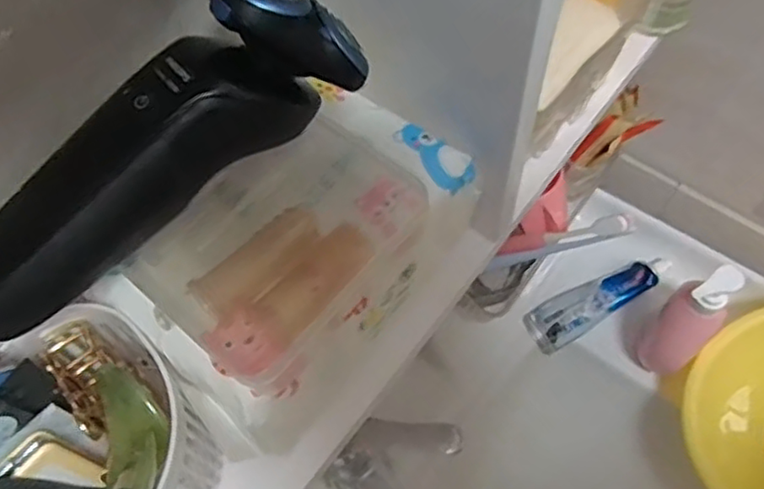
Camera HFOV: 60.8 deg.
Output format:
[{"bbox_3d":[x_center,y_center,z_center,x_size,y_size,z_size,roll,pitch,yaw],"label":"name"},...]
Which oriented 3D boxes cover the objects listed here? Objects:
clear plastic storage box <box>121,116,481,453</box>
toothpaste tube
[{"bbox_3d":[-0.027,0.008,0.294,0.083,0.096,0.144,38,71,20],"label":"clear plastic storage box"},{"bbox_3d":[0.237,0.060,0.710,0.165,0.031,0.047,-30,64,3],"label":"toothpaste tube"}]

